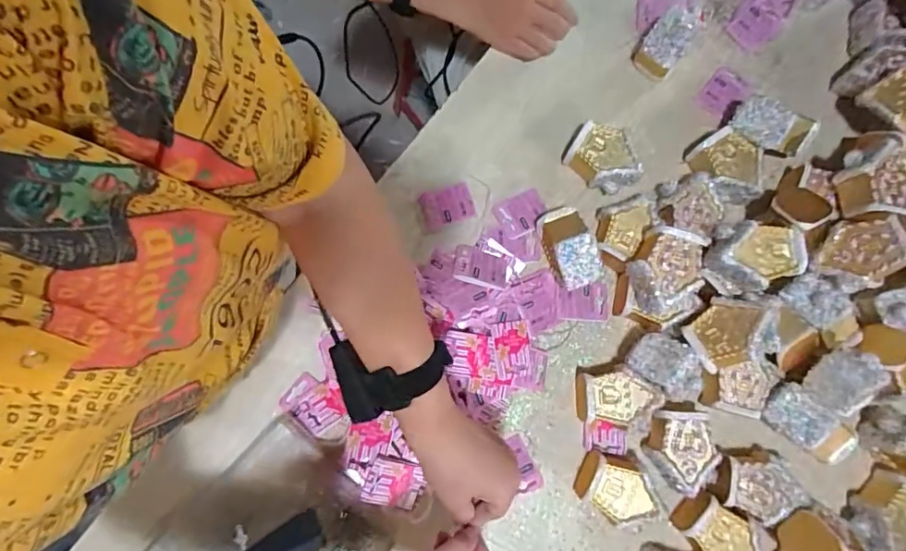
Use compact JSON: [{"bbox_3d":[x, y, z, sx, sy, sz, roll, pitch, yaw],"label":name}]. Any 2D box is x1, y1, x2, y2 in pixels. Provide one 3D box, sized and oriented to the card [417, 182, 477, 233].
[{"bbox_3d":[-0.008,-0.080,0.611,0.063,0.005,0.044,-16,87,-4],"label":"card"}]

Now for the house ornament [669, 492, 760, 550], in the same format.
[{"bbox_3d":[0.271,0.267,0.531,0.059,0.035,0.091,-38,82,-7],"label":"house ornament"}]

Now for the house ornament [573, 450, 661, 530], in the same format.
[{"bbox_3d":[0.169,0.222,0.540,0.080,0.041,0.063,26,81,4],"label":"house ornament"}]

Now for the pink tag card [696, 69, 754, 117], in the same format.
[{"bbox_3d":[0.330,-0.221,0.637,0.047,0.005,0.054,36,94,2],"label":"pink tag card"}]

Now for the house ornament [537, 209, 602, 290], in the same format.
[{"bbox_3d":[0.125,-0.029,0.568,0.048,0.057,0.087,-19,81,-4],"label":"house ornament"}]

